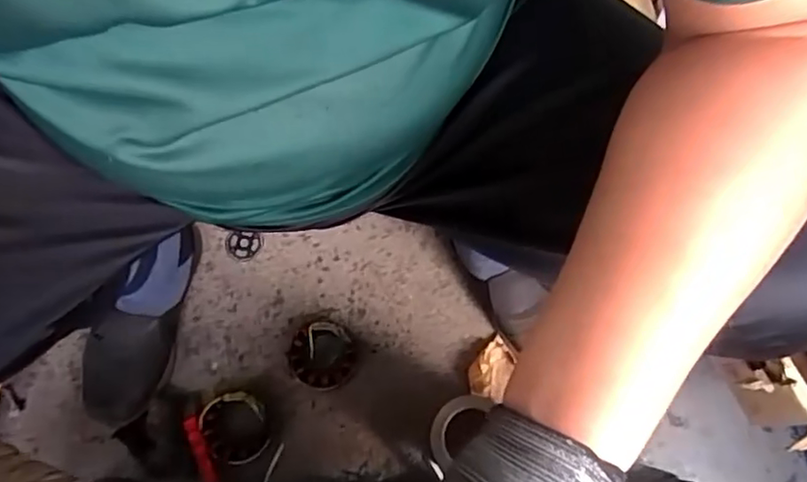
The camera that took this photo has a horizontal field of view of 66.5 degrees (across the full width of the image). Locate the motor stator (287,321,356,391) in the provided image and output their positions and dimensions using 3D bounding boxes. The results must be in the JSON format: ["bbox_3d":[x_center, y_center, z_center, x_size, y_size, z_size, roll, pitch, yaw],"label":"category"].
[{"bbox_3d":[-0.104,0.147,0.787,0.082,0.043,0.082,-5,76,-1],"label":"motor stator"}]

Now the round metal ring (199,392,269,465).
[{"bbox_3d":[-0.207,0.231,0.758,0.078,0.042,0.084,0,76,0],"label":"round metal ring"}]

